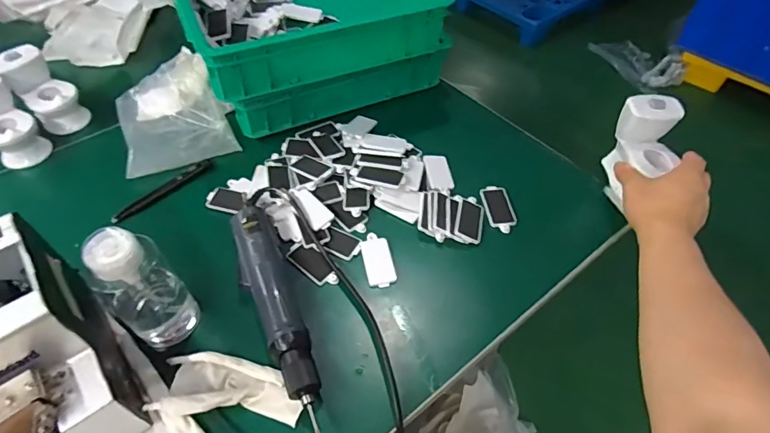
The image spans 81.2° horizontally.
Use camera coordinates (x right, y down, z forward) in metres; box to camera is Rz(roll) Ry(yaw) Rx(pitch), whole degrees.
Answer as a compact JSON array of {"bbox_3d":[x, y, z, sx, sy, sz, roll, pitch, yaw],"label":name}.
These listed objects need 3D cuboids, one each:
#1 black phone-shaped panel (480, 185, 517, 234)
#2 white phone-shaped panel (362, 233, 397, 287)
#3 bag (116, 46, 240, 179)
[{"bbox_3d":[0.146,-0.010,0.571,0.035,0.009,0.070,-8,52,-5],"label":"black phone-shaped panel"},{"bbox_3d":[-0.009,0.050,0.525,0.034,0.005,0.072,-11,52,-7],"label":"white phone-shaped panel"},{"bbox_3d":[-0.312,-0.161,0.658,0.153,0.054,0.199,-18,53,-13],"label":"bag"}]

